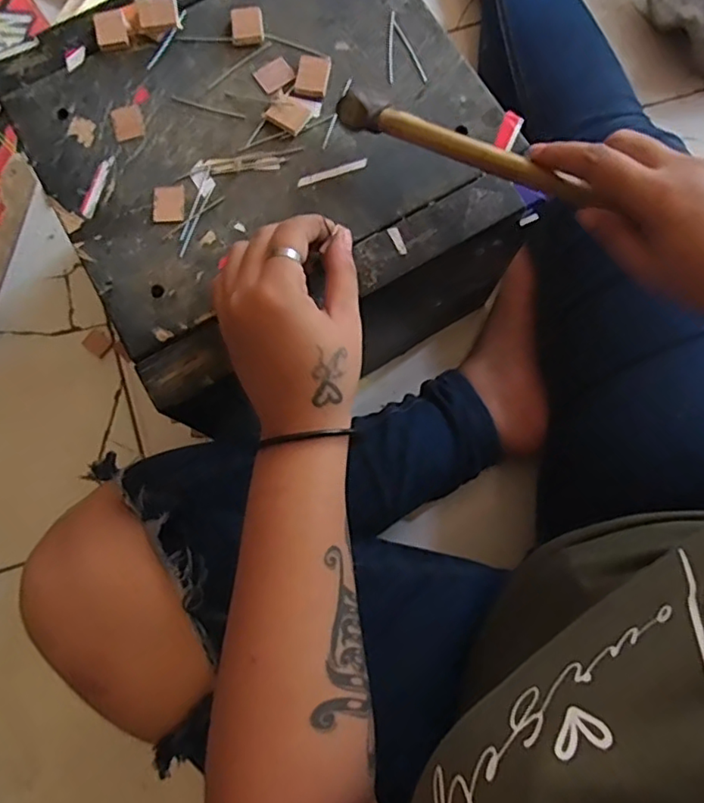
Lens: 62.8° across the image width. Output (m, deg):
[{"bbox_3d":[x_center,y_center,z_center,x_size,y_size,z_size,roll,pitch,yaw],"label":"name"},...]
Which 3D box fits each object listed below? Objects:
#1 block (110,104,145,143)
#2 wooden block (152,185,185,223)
[{"bbox_3d":[-0.144,-0.179,0.370,0.019,0.004,0.023,-15,79,-2],"label":"block"},{"bbox_3d":[-0.114,-0.123,0.358,0.020,0.004,0.024,-3,79,0],"label":"wooden block"}]

